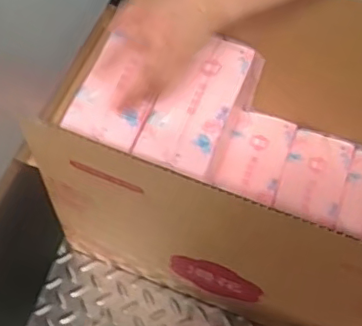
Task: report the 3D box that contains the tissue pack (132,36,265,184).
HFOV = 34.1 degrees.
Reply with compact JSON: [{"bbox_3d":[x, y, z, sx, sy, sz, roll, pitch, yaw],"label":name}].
[{"bbox_3d":[0.027,-0.048,0.768,0.096,0.131,0.192,23,63,10],"label":"tissue pack"}]

